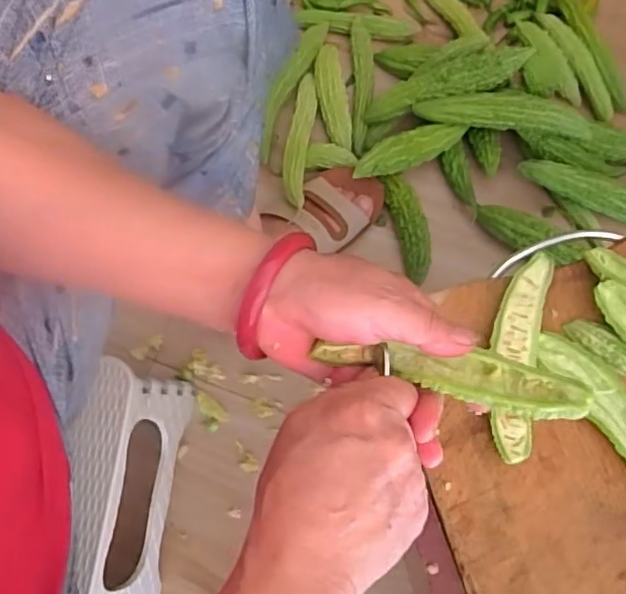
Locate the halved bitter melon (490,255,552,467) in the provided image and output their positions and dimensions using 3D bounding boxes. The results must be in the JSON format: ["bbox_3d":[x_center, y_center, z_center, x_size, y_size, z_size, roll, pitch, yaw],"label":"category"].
[{"bbox_3d":[0.142,0.040,0.433,0.033,0.016,0.146,12,76,4],"label":"halved bitter melon"}]

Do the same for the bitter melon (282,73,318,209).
[{"bbox_3d":[-0.016,-0.192,0.745,0.030,0.021,0.180,6,75,3],"label":"bitter melon"}]

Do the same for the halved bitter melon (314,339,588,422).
[{"bbox_3d":[0.071,0.039,0.317,0.132,0.027,0.028,10,75,20],"label":"halved bitter melon"}]

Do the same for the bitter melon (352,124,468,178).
[{"bbox_3d":[0.114,-0.170,0.713,0.139,0.029,0.036,-20,76,-4],"label":"bitter melon"}]

